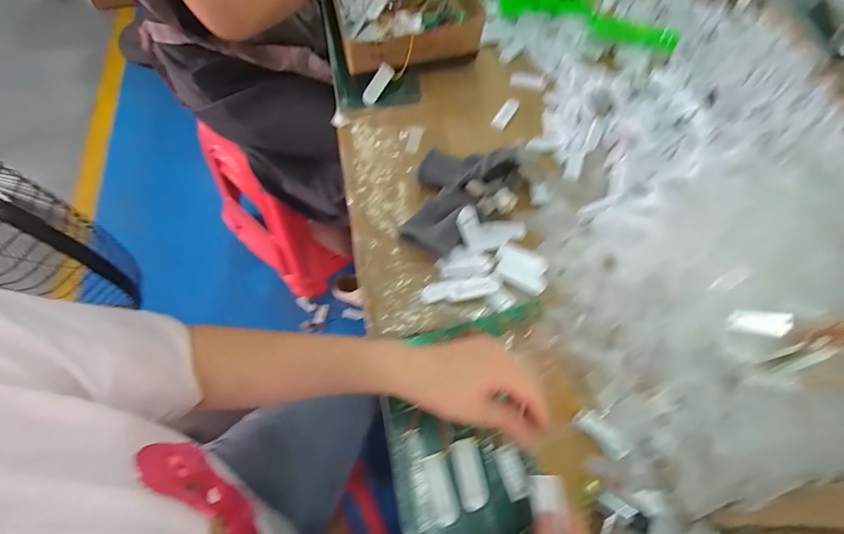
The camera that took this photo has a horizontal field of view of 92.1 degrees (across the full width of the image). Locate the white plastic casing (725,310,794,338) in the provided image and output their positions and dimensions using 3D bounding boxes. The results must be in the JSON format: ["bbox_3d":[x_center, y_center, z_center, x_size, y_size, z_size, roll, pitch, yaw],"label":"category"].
[{"bbox_3d":[0.338,0.056,0.409,0.053,0.009,0.023,-2,59,25],"label":"white plastic casing"}]

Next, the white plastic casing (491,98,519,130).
[{"bbox_3d":[0.130,-0.237,0.625,0.019,0.007,0.070,31,63,11],"label":"white plastic casing"}]

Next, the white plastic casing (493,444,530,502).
[{"bbox_3d":[0.088,0.199,0.396,0.024,0.006,0.047,-13,63,-12],"label":"white plastic casing"}]

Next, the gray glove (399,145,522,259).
[{"bbox_3d":[0.036,-0.097,0.505,0.115,0.069,0.165,37,64,15],"label":"gray glove"}]

